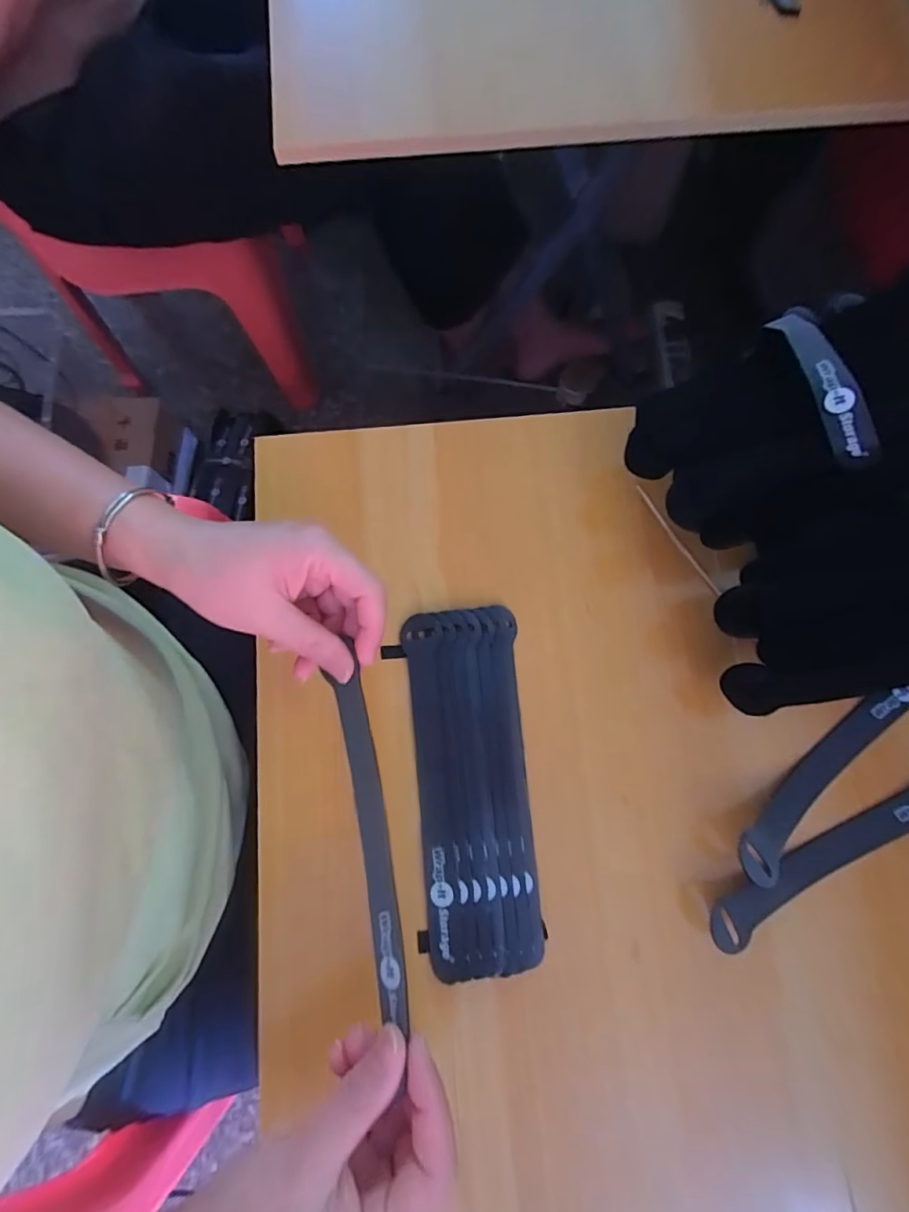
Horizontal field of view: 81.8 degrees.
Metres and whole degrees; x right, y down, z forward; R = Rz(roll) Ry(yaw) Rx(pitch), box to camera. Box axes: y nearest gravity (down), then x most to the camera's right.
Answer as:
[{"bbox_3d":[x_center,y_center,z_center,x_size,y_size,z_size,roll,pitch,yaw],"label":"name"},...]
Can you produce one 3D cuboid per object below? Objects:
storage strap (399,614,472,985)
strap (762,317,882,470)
[{"bbox_3d":[-0.012,0.106,0.309,0.020,0.016,0.198,-6,77,-1],"label":"storage strap"},{"bbox_3d":[0.215,-0.127,0.303,0.024,0.017,0.097,-21,77,-4],"label":"strap"}]

